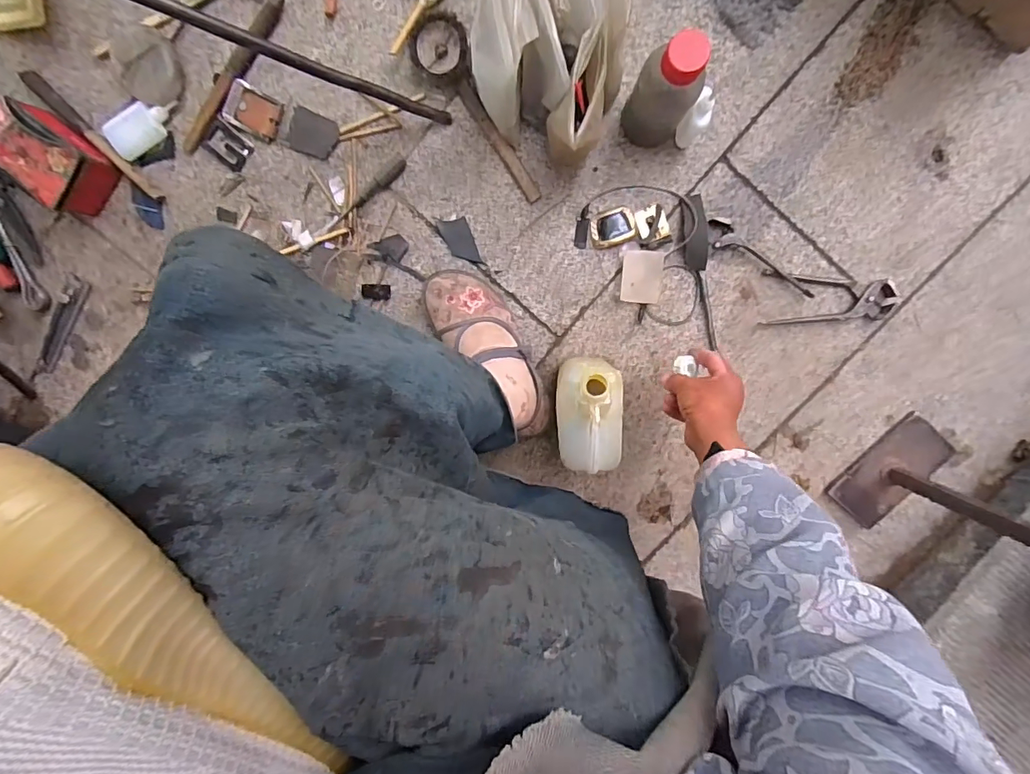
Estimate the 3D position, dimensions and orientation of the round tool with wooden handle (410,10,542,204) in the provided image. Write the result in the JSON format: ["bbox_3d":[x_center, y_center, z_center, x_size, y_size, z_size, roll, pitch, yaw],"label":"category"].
[{"bbox_3d":[-0.047,-0.332,0.572,0.067,0.043,0.235,-29,95,6],"label":"round tool with wooden handle"}]

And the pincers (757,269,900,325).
[{"bbox_3d":[0.402,-0.113,0.592,0.163,0.012,0.067,1,98,3],"label":"pincers"}]

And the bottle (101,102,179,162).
[{"bbox_3d":[-0.471,-0.333,0.592,0.094,0.020,0.047,-33,95,7],"label":"bottle"}]

